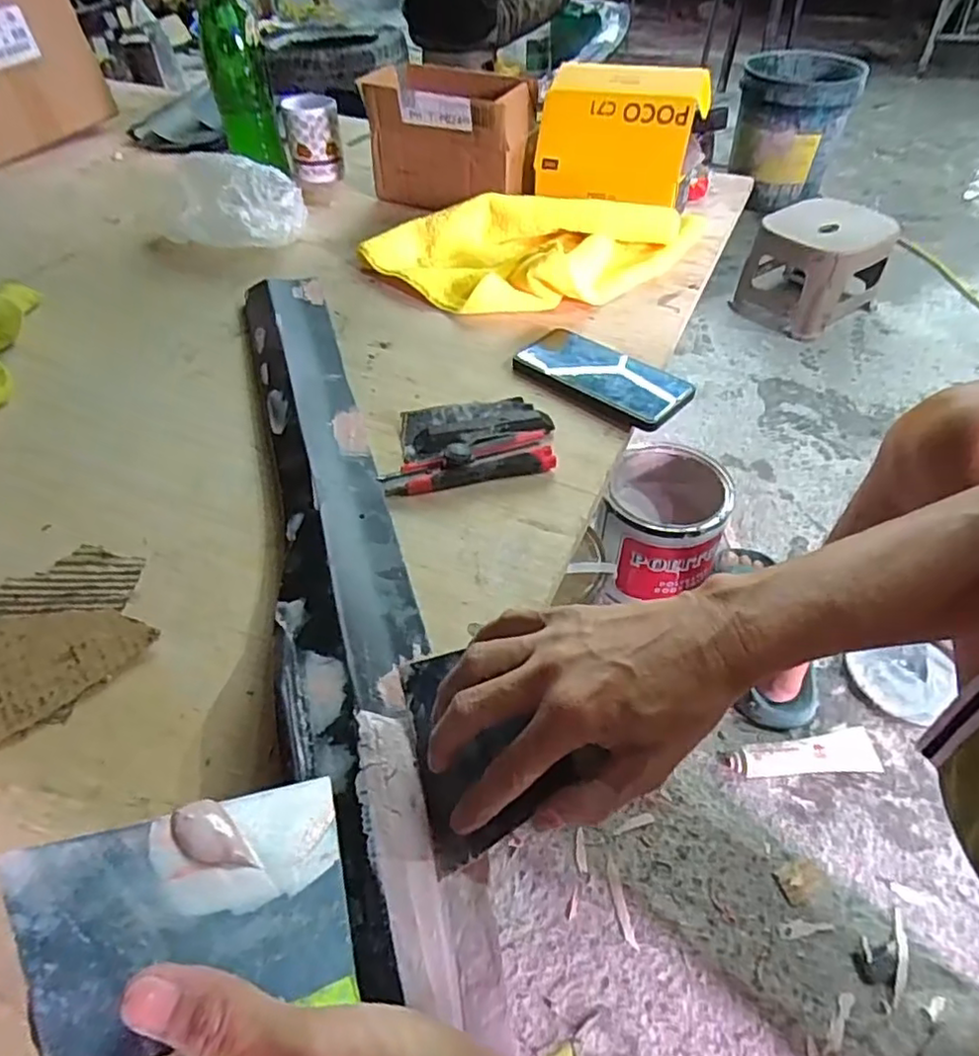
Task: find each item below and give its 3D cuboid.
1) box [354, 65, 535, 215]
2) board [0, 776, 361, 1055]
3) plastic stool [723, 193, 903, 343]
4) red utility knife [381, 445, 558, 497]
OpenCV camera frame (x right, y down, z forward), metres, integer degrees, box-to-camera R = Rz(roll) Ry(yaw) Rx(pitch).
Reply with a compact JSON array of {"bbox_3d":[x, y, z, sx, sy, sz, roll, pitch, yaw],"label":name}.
[{"bbox_3d":[-0.047,-0.522,0.871,0.219,0.143,0.112,20,52,19],"label":"box"},{"bbox_3d":[-0.096,0.136,0.219,0.105,0.004,0.096,-3,32,-36],"label":"board"},{"bbox_3d":[0.702,-0.569,1.397,0.249,0.186,0.279,31,56,26],"label":"plastic stool"},{"bbox_3d":[-0.014,-0.044,0.518,0.135,0.019,0.013,-12,50,-10],"label":"red utility knife"}]

